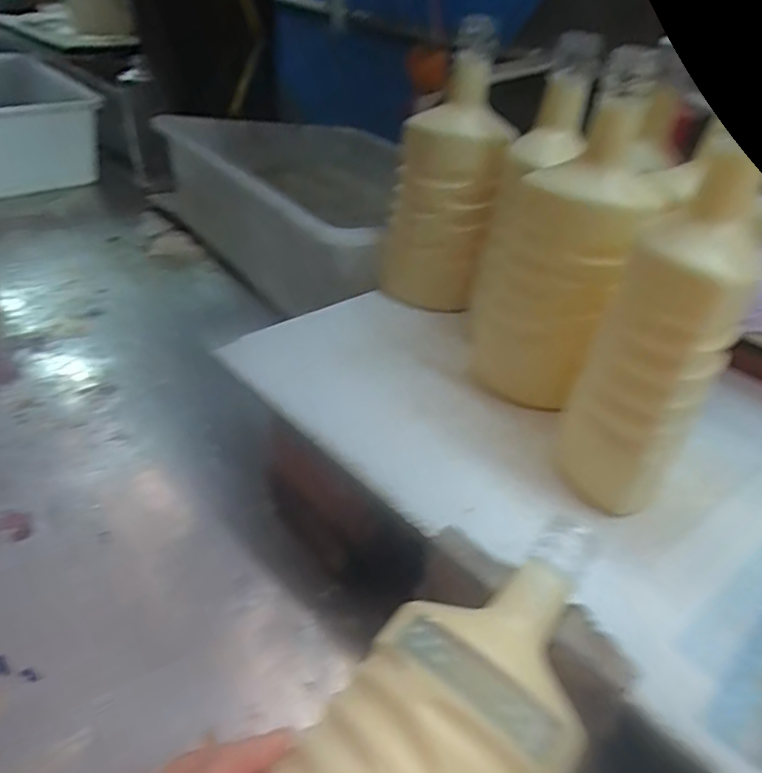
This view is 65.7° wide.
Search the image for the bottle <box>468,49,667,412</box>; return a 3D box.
[{"bbox_3d":[0.131,-0.099,0.444,0.102,0.236,0.078,9,41,5],"label":"bottle"}]

